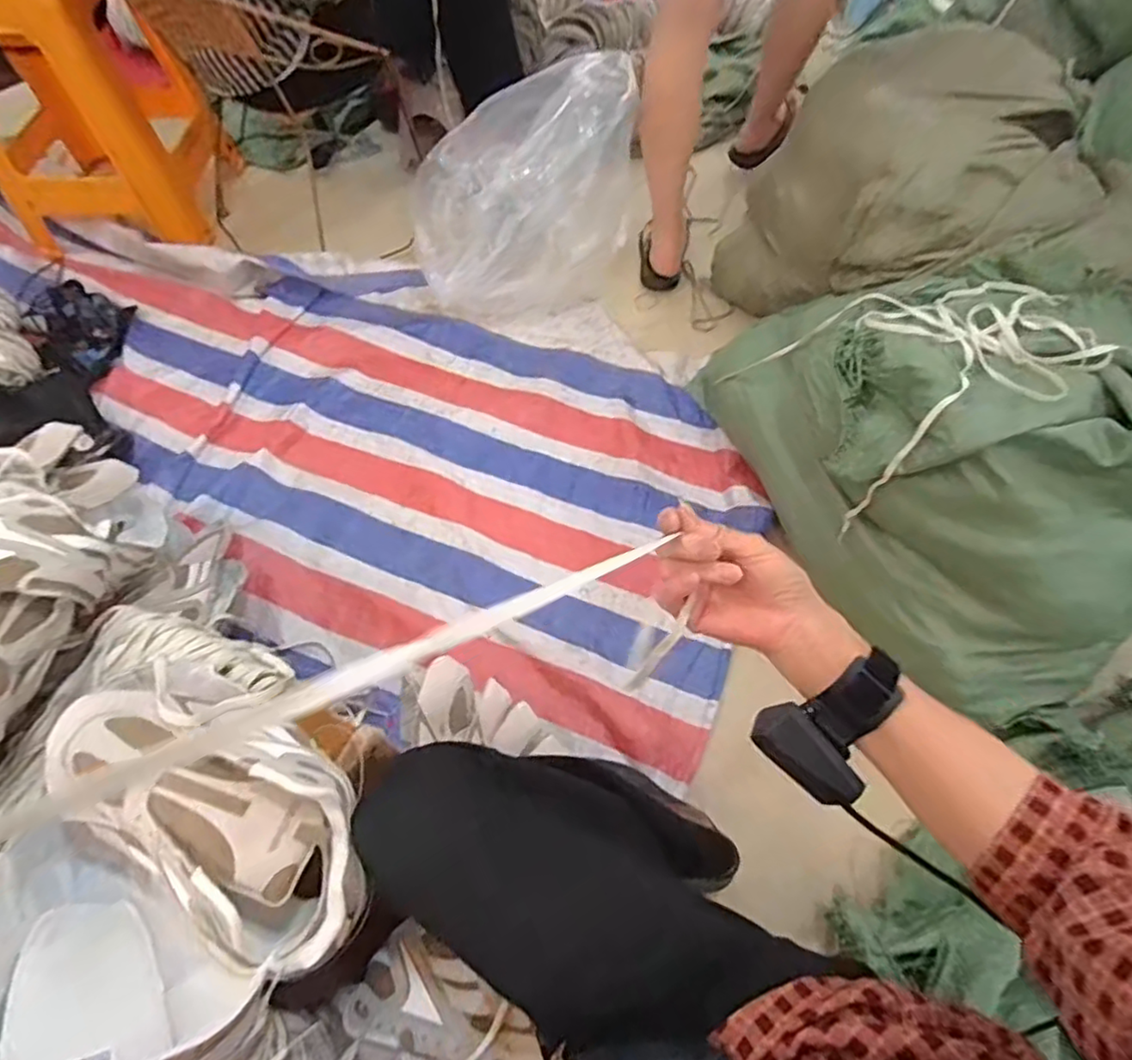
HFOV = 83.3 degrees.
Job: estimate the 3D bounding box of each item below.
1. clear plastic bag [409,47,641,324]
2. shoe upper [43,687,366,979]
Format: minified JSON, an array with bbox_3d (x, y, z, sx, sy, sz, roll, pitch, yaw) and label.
[{"bbox_3d":[-0.079,-0.635,1.188,0.420,0.349,0.290,3,60,2],"label":"clear plastic bag"},{"bbox_3d":[-0.247,0.191,0.451,0.239,0.082,0.129,38,66,1],"label":"shoe upper"}]

